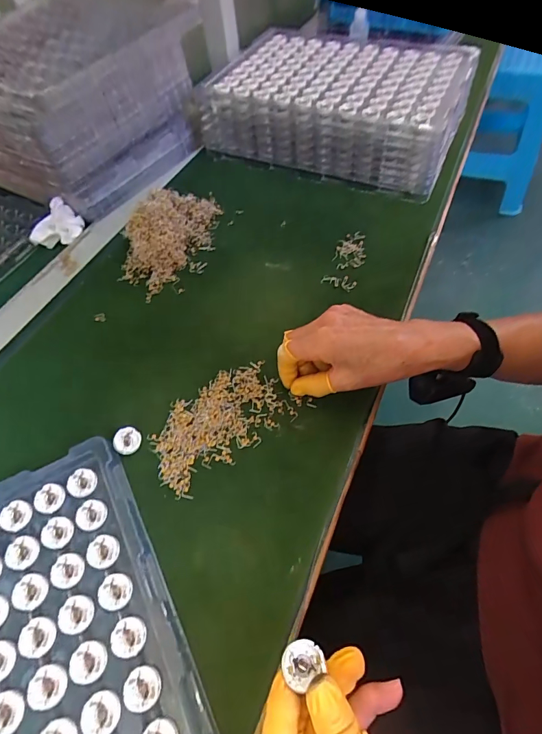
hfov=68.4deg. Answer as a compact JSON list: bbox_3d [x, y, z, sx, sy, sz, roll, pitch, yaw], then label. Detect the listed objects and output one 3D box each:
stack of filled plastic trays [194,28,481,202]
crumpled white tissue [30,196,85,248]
[{"bbox_3d":[0.100,-0.401,0.620,0.338,0.106,0.265,17,58,16],"label":"stack of filled plastic trays"},{"bbox_3d":[-0.290,-0.196,0.542,0.053,0.030,0.062,9,56,11],"label":"crumpled white tissue"}]

